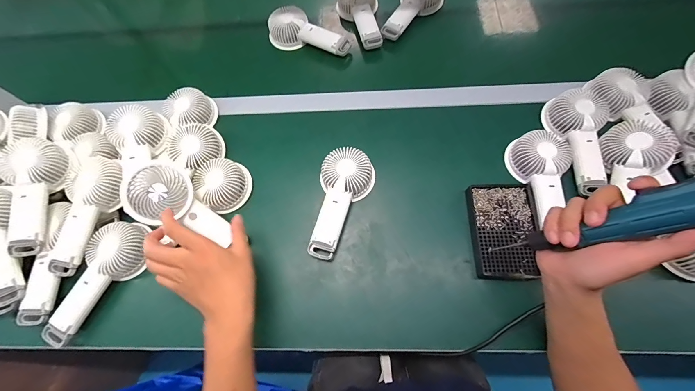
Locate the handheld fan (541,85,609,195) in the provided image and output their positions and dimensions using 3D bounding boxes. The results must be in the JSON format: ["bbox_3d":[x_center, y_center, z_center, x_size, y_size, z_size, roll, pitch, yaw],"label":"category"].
[{"bbox_3d":[0.382,-0.090,0.473,0.085,0.048,0.181,-2,76,1],"label":"handheld fan"}]

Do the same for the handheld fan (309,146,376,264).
[{"bbox_3d":[-0.015,0.012,0.464,0.080,0.041,0.177,17,78,11],"label":"handheld fan"}]

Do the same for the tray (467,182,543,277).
[{"bbox_3d":[0.236,0.051,0.438,0.095,0.021,0.143,-1,69,3],"label":"tray"}]

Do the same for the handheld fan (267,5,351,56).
[{"bbox_3d":[-0.076,-0.332,0.605,0.174,0.055,0.074,17,71,9],"label":"handheld fan"}]

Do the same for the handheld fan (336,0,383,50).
[{"bbox_3d":[0.035,-0.374,0.610,0.082,0.043,0.161,-18,79,-6],"label":"handheld fan"}]

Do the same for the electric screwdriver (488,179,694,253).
[{"bbox_3d":[0.275,0.021,0.277,0.029,0.218,0.041,19,58,-33],"label":"electric screwdriver"}]

